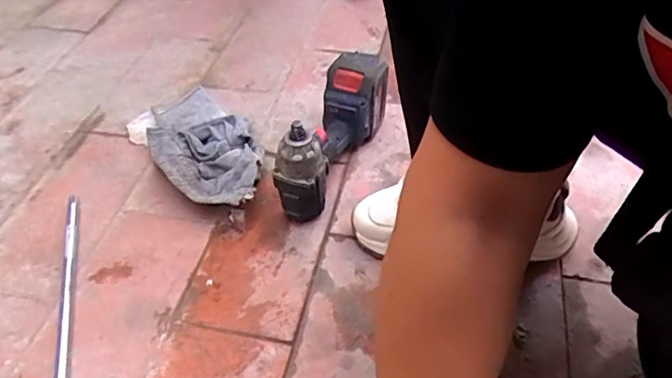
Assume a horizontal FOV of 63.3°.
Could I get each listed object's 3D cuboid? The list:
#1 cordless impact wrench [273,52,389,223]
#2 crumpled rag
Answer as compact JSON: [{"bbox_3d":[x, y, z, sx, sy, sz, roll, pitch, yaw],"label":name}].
[{"bbox_3d":[-0.009,-0.080,0.783,0.074,0.141,0.256,17,48,18],"label":"cordless impact wrench"},{"bbox_3d":[-0.205,-0.067,0.831,0.148,0.051,0.318,-28,51,-24],"label":"crumpled rag"}]

